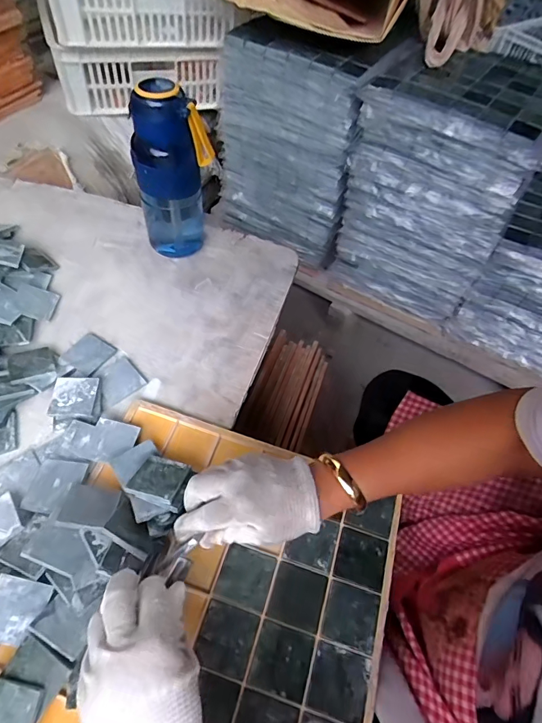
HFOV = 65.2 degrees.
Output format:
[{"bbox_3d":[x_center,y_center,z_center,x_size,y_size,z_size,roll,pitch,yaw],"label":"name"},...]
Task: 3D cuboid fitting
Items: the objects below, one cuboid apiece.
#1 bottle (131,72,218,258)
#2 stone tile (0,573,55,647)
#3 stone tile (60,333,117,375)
[{"bbox_3d":[-0.133,-0.248,0.576,0.096,0.228,0.064,-14,57,-14],"label":"bottle"},{"bbox_3d":[-0.222,0.214,0.365,0.049,0.004,0.048,11,54,3],"label":"stone tile"},{"bbox_3d":[-0.232,-0.010,0.530,0.053,0.009,0.055,30,58,16],"label":"stone tile"}]

